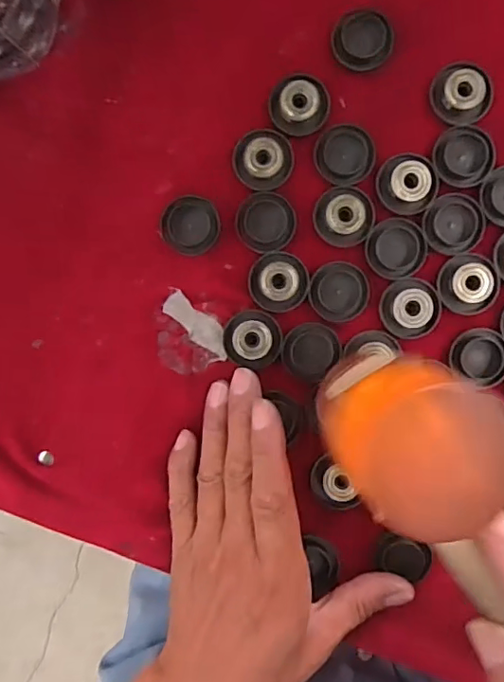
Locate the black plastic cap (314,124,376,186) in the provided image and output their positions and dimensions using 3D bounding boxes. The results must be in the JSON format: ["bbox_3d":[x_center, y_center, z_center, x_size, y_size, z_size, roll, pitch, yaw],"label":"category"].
[{"bbox_3d":[0.052,-0.103,0.295,0.033,0.004,0.032,0,92,2],"label":"black plastic cap"}]

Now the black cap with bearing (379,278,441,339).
[{"bbox_3d":[0.088,-0.018,0.295,0.033,0.006,0.033,0,92,2],"label":"black cap with bearing"}]

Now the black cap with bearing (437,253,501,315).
[{"bbox_3d":[0.120,-0.031,0.293,0.033,0.007,0.033,0,92,2],"label":"black cap with bearing"}]

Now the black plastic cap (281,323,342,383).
[{"bbox_3d":[0.033,0.006,0.298,0.030,0.004,0.032,0,92,2],"label":"black plastic cap"}]

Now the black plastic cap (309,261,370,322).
[{"bbox_3d":[0.049,-0.027,0.297,0.032,0.004,0.032,-2,92,2],"label":"black plastic cap"}]

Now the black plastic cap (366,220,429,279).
[{"bbox_3d":[0.080,-0.051,0.295,0.033,0.005,0.032,0,92,2],"label":"black plastic cap"}]

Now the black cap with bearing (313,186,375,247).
[{"bbox_3d":[0.051,-0.069,0.294,0.032,0.008,0.032,0,92,2],"label":"black cap with bearing"}]

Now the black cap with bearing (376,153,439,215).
[{"bbox_3d":[0.086,-0.087,0.292,0.032,0.009,0.033,0,92,2],"label":"black cap with bearing"}]

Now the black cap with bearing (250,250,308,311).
[{"bbox_3d":[0.015,-0.033,0.296,0.033,0.008,0.032,0,92,2],"label":"black cap with bearing"}]

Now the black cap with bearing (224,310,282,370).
[{"bbox_3d":[0.000,-0.001,0.298,0.032,0.007,0.031,0,92,2],"label":"black cap with bearing"}]

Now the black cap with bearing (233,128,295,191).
[{"bbox_3d":[0.007,-0.100,0.295,0.032,0.007,0.031,0,92,2],"label":"black cap with bearing"}]

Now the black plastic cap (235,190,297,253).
[{"bbox_3d":[0.008,-0.066,0.297,0.032,0.004,0.032,0,92,2],"label":"black plastic cap"}]

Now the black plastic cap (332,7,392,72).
[{"bbox_3d":[0.061,-0.166,0.296,0.033,0.013,0.029,16,92,1],"label":"black plastic cap"}]

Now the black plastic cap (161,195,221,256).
[{"bbox_3d":[-0.034,-0.064,0.299,0.031,0.009,0.030,1,92,1],"label":"black plastic cap"}]

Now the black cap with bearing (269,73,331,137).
[{"bbox_3d":[0.026,-0.129,0.296,0.031,0.015,0.032,0,92,2],"label":"black cap with bearing"}]

